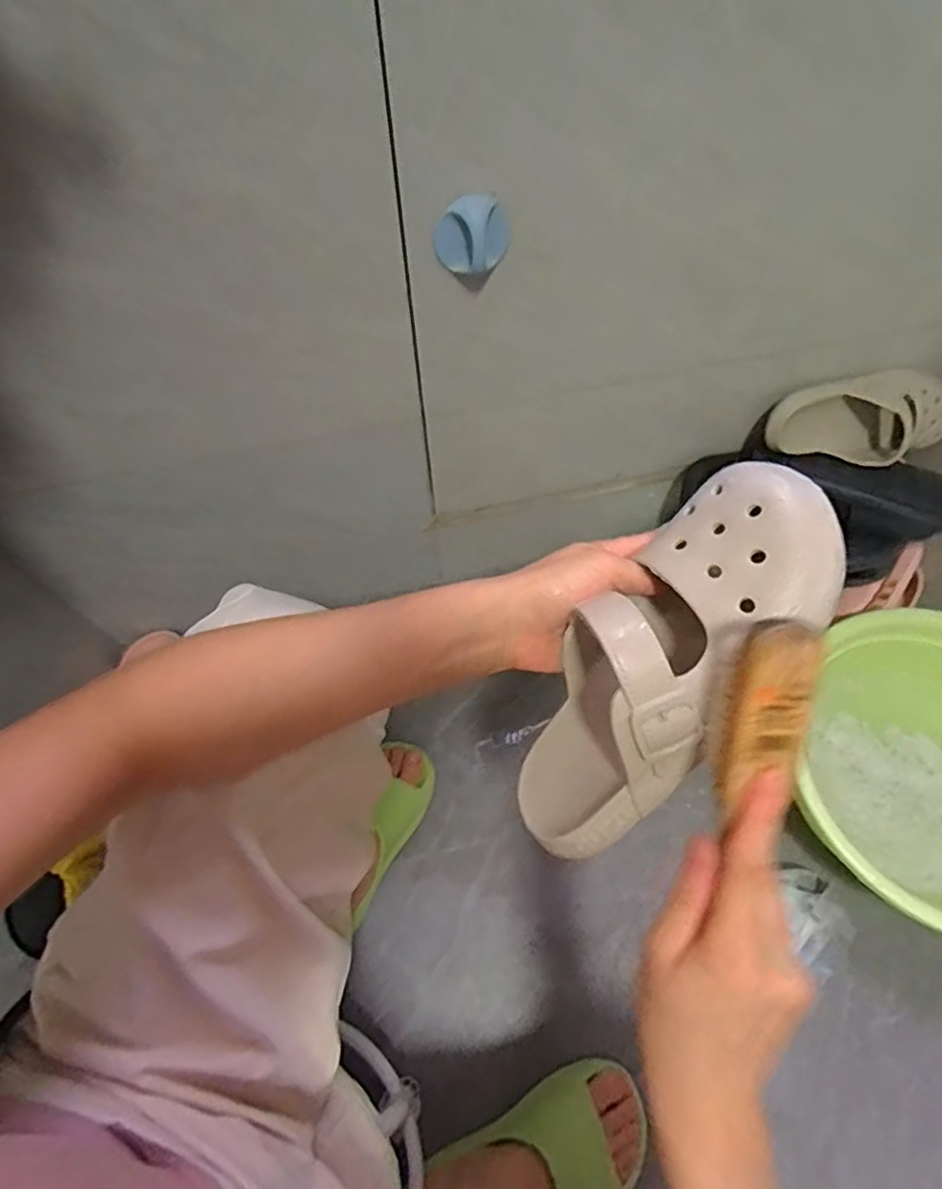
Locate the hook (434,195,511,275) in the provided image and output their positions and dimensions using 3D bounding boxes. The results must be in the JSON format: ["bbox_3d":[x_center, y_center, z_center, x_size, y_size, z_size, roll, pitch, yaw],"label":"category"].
[{"bbox_3d":[0.003,-0.274,0.468,0.058,0.055,0.016,-14,62,-8],"label":"hook"}]

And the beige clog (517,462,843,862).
[{"bbox_3d":[0.108,0.039,0.338,0.090,0.084,0.240,34,96,18],"label":"beige clog"}]

